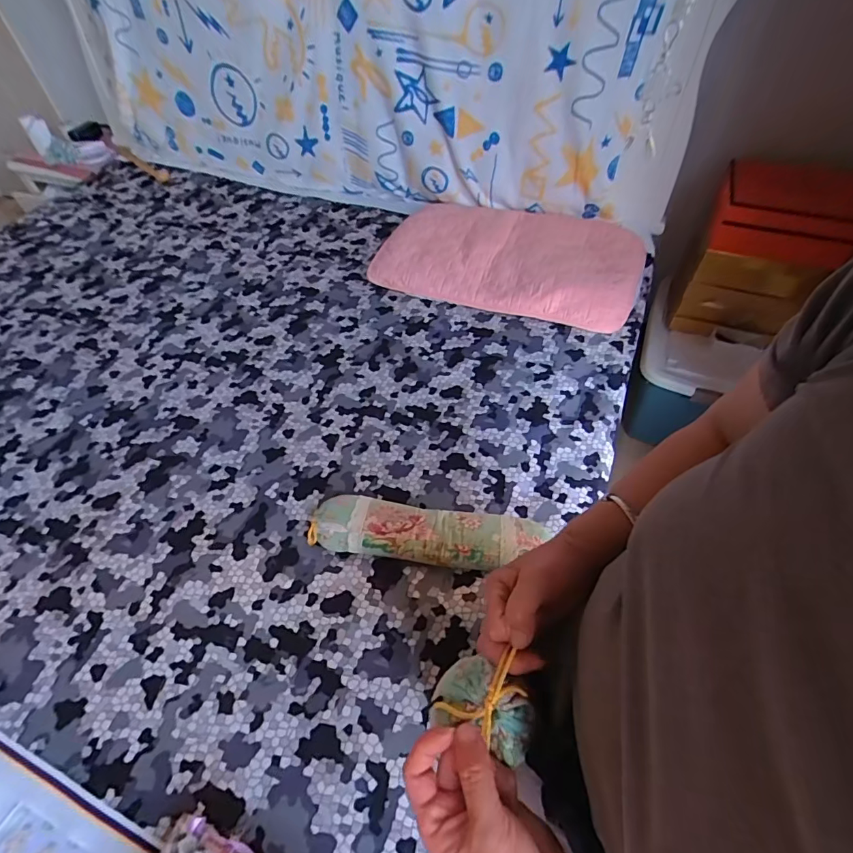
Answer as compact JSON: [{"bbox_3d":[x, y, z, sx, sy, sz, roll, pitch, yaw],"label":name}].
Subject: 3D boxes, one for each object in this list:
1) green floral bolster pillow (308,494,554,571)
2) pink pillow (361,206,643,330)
[{"bbox_3d":[0.001,0.171,0.725,0.352,0.063,0.086,6,52,7],"label":"green floral bolster pillow"},{"bbox_3d":[0.253,-0.507,1.307,0.686,0.082,0.514,15,52,17],"label":"pink pillow"}]

